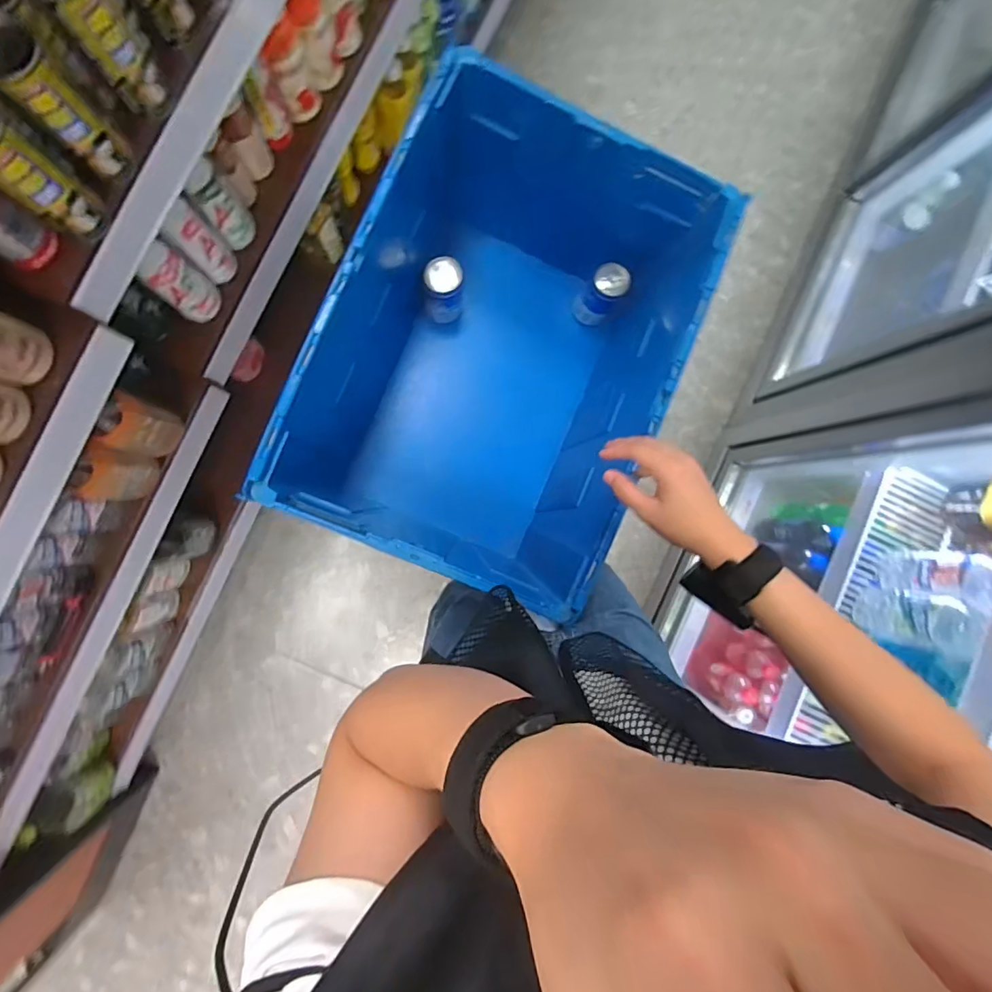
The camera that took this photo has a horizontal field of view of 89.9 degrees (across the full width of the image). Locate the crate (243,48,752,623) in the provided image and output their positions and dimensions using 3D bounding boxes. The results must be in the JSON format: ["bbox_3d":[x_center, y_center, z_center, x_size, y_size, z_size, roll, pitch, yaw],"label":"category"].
[{"bbox_3d":[0.005,-0.198,0.748,0.417,0.355,0.583,23,89,-7],"label":"crate"}]

